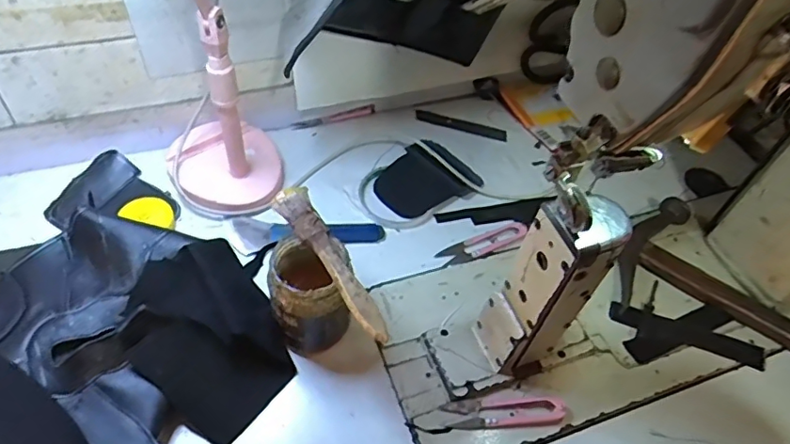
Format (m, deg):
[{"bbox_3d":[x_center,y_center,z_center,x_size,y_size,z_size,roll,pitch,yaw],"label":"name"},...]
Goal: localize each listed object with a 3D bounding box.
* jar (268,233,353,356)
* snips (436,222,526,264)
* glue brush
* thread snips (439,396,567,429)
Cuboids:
[{"bbox_3d":[-0.067,0.060,0.452,0.061,0.102,0.061,3,50,-4],"label":"jar"},{"bbox_3d":[0.089,0.020,0.557,0.093,0.006,0.021,-21,55,-21],"label":"snips"},{"bbox_3d":[-0.045,0.027,0.409,0.026,0.013,0.144,-27,58,-25],"label":"glue brush"},{"bbox_3d":[0.089,0.152,0.445,0.095,0.009,0.023,-1,51,-7],"label":"thread snips"}]

